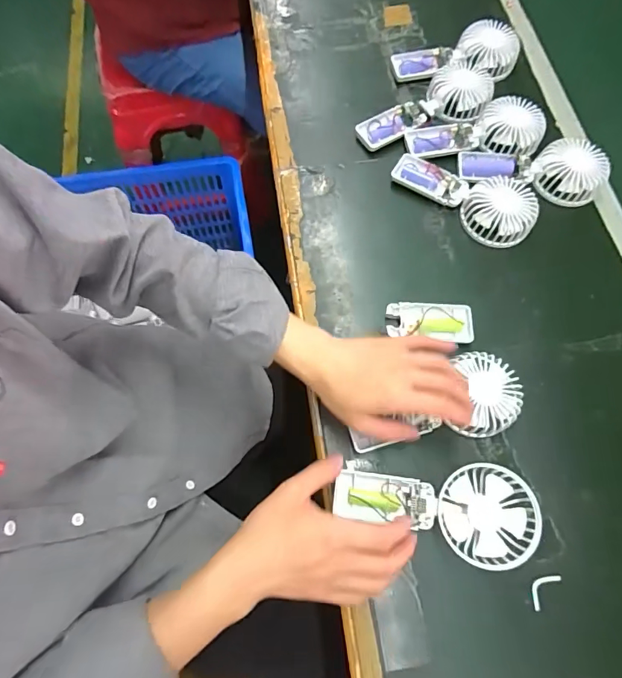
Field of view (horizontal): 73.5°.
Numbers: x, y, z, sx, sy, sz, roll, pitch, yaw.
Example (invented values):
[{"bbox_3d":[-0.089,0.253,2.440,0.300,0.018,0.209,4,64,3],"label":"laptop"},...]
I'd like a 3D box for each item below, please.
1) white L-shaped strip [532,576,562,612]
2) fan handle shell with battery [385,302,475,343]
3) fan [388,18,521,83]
[{"bbox_3d":[0.219,0.235,0.393,0.040,0.004,0.017,-41,75,-15],"label":"white L-shaped strip"},{"bbox_3d":[0.136,-0.021,0.476,0.097,0.016,0.043,6,70,0],"label":"fan handle shell with battery"},{"bbox_3d":[0.209,-0.410,0.600,0.177,0.033,0.092,-8,71,-5],"label":"fan"}]

